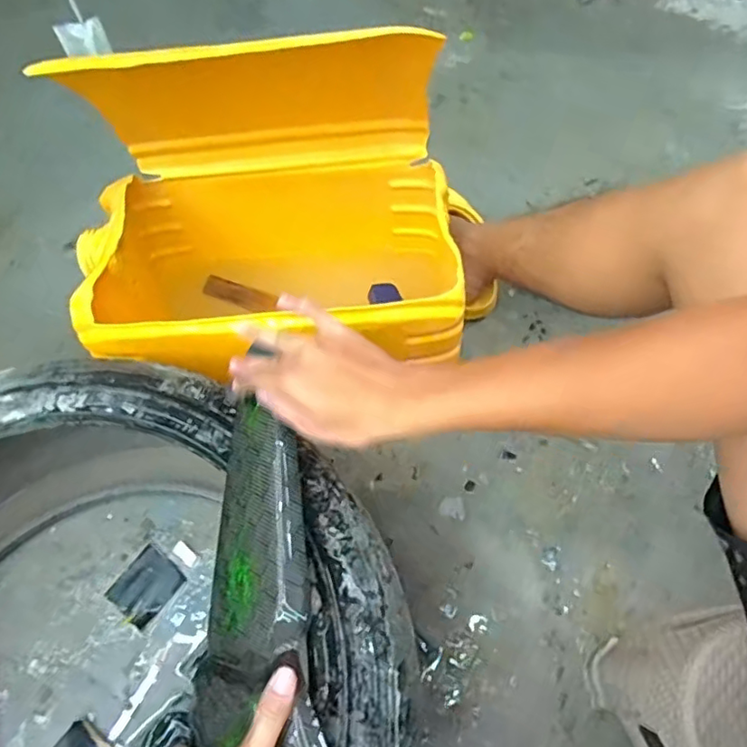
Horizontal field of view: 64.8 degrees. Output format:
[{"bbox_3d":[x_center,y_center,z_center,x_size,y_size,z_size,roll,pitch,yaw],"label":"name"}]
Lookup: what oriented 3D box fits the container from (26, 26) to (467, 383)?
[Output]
[{"bbox_3d":[-0.106,-0.123,0.674,0.380,0.331,0.254,-7,61,-1],"label":"container"}]

